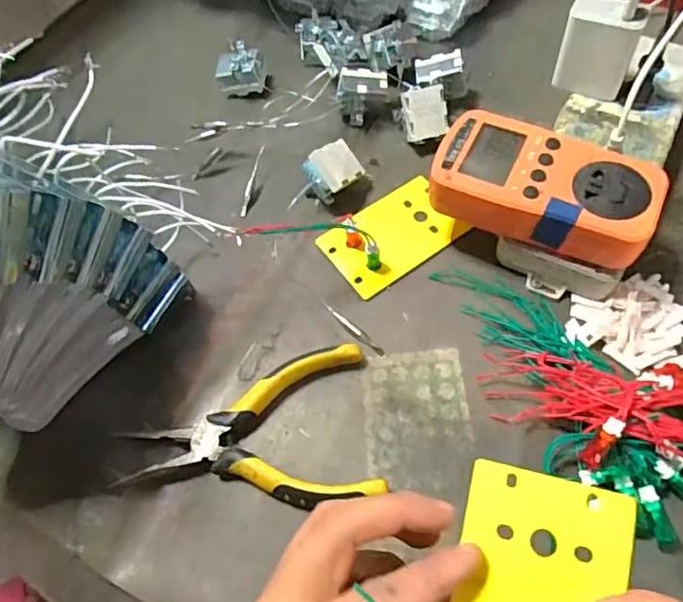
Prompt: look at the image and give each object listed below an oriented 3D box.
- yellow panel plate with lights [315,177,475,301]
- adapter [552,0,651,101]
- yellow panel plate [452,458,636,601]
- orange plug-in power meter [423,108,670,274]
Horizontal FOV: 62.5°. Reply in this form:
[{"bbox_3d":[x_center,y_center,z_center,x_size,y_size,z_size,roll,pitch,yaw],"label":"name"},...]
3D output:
[{"bbox_3d":[0.035,-0.049,0.383,0.090,0.020,0.059,-32,65,-13],"label":"yellow panel plate with lights"},{"bbox_3d":[0.176,-0.173,0.385,0.049,0.056,0.025,26,66,18],"label":"adapter"},{"bbox_3d":[0.071,0.114,0.208,0.059,0.004,0.096,10,74,18],"label":"yellow panel plate"},{"bbox_3d":[0.120,-0.068,0.338,0.125,0.029,0.064,22,65,16],"label":"orange plug-in power meter"}]

